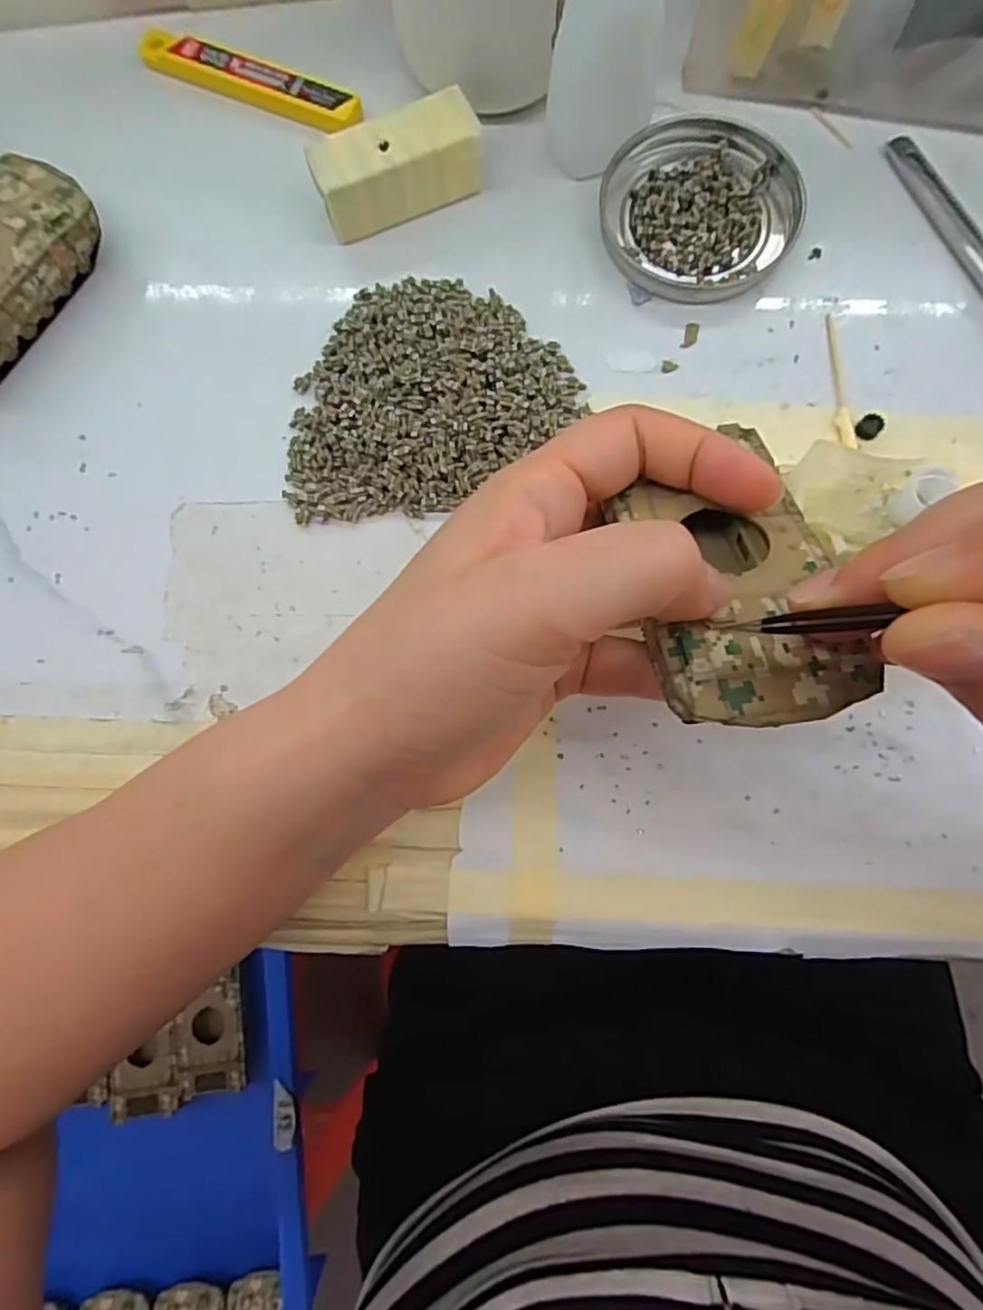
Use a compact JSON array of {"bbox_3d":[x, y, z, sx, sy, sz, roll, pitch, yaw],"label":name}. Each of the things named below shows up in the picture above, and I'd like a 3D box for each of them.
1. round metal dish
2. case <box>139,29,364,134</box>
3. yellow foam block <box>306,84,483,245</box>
[{"bbox_3d":[0.086,-0.183,0.255,0.076,0.010,0.080,0,81,2],"label":"round metal dish"},{"bbox_3d":[-0.104,-0.247,0.269,0.103,0.004,0.020,23,83,6],"label":"case"},{"bbox_3d":[-0.038,-0.194,0.252,0.064,0.025,0.031,-24,81,-2],"label":"yellow foam block"}]

